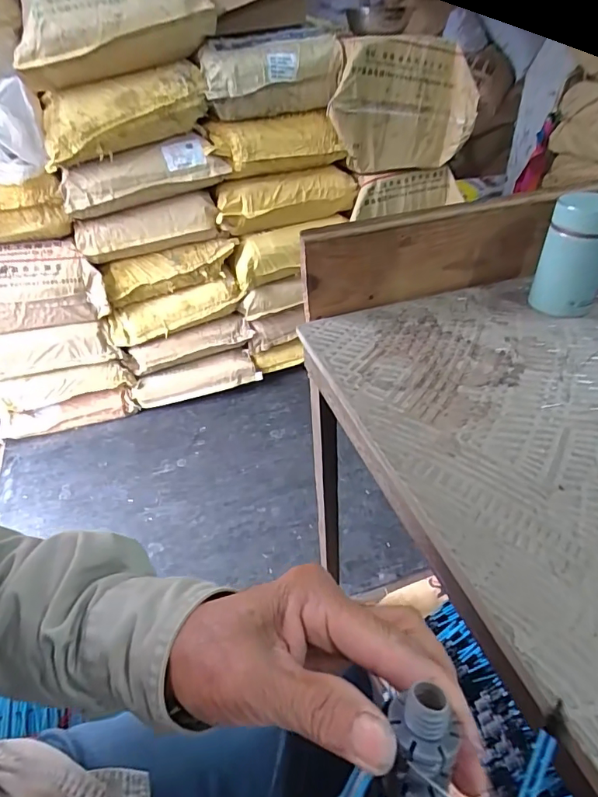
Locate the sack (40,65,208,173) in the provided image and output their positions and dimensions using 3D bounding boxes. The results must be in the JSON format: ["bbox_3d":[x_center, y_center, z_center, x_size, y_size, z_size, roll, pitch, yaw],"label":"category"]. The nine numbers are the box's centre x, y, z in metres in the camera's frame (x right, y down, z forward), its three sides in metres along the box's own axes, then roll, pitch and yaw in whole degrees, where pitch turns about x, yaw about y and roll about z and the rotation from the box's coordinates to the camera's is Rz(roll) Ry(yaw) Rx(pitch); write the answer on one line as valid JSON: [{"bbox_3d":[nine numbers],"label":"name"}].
[{"bbox_3d":[-0.456,-0.738,1.216,0.421,0.170,0.207,-14,41,-11],"label":"sack"}]

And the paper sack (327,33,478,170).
[{"bbox_3d":[0.287,-0.831,1.339,0.415,0.324,0.151,-17,42,-14],"label":"paper sack"}]

